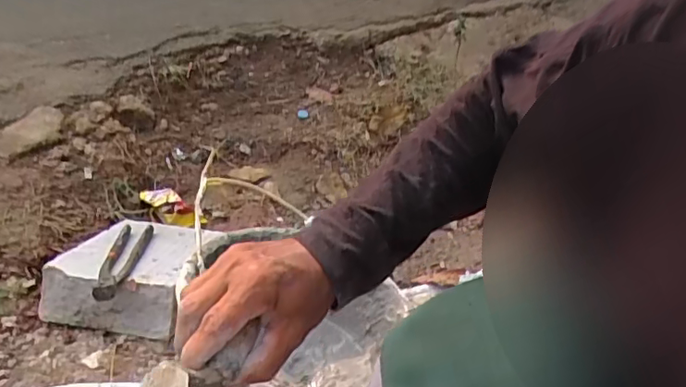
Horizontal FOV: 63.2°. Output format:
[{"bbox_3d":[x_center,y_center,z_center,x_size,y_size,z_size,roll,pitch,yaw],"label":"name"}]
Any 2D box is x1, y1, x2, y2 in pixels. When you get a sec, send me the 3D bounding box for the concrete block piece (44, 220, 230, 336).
[{"bbox_3d":[-0.321,0.102,0.837,0.204,0.086,0.246,3,37,-3],"label":"concrete block piece"}]

